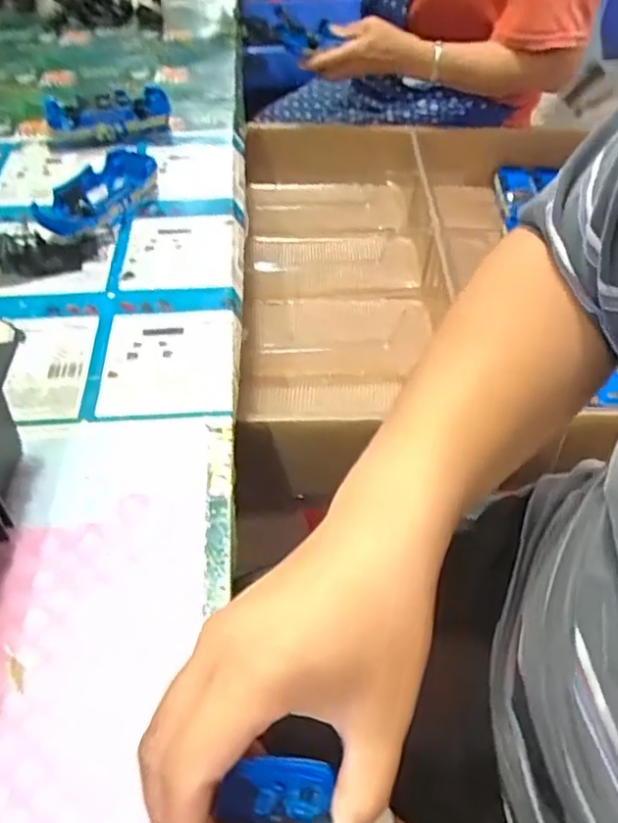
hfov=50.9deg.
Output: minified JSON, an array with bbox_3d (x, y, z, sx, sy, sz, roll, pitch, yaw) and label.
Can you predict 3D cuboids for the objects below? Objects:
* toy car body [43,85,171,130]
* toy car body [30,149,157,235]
[{"bbox_3d":[-0.236,-0.350,0.772,0.141,0.044,0.061,-11,50,-10],"label":"toy car body"},{"bbox_3d":[-0.215,-0.214,0.648,0.079,0.033,0.145,18,51,14],"label":"toy car body"}]

